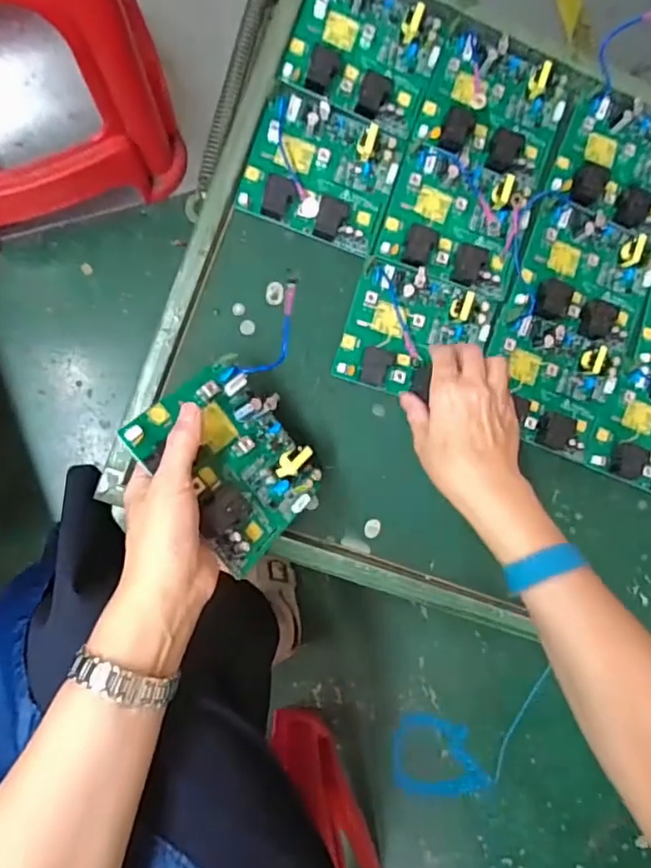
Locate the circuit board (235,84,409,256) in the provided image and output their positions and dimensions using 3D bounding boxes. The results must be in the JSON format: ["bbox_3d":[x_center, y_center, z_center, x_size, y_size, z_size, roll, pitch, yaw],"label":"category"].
[{"bbox_3d":[-0.002,-0.236,0.517,0.128,0.022,0.114,18,89,-7],"label":"circuit board"}]

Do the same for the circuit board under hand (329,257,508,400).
[{"bbox_3d":[0.088,-0.091,0.531,0.134,0.024,0.116,17,89,-7],"label":"circuit board under hand"}]

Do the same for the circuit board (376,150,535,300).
[{"bbox_3d":[0.125,-0.200,0.533,0.124,0.022,0.118,19,89,-7],"label":"circuit board"}]

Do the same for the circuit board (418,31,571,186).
[{"bbox_3d":[0.164,-0.307,0.542,0.133,0.028,0.116,14,89,-7],"label":"circuit board"}]

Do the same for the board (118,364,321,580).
[{"bbox_3d":[-0.062,0.019,0.422,0.130,0.025,0.117,55,47,-9],"label":"board"}]

